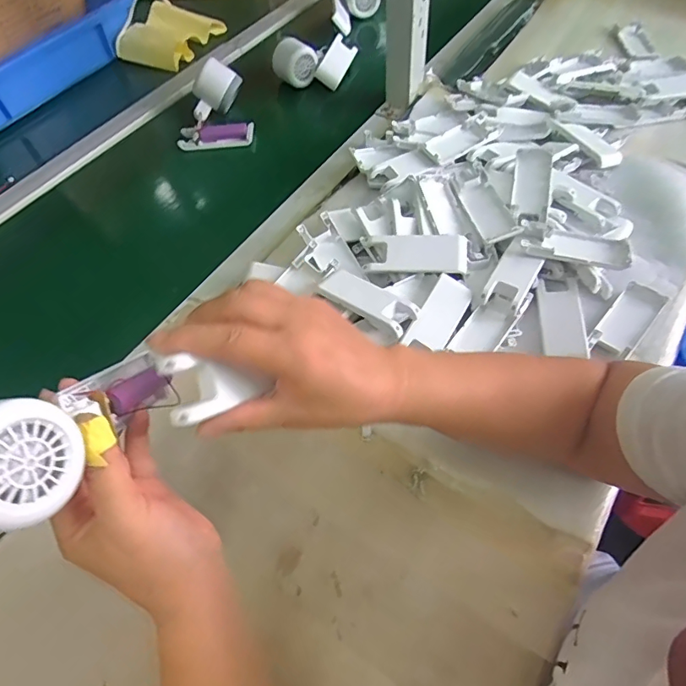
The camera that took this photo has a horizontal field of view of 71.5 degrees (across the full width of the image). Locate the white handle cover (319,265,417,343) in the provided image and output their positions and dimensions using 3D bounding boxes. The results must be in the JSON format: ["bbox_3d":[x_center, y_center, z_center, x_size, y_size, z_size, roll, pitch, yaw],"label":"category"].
[{"bbox_3d":[0.021,-0.043,0.458,0.104,0.020,0.039,34,65,24],"label":"white handle cover"}]

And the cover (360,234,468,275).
[{"bbox_3d":[0.072,-0.093,0.480,0.105,0.016,0.043,9,57,10],"label":"cover"}]

